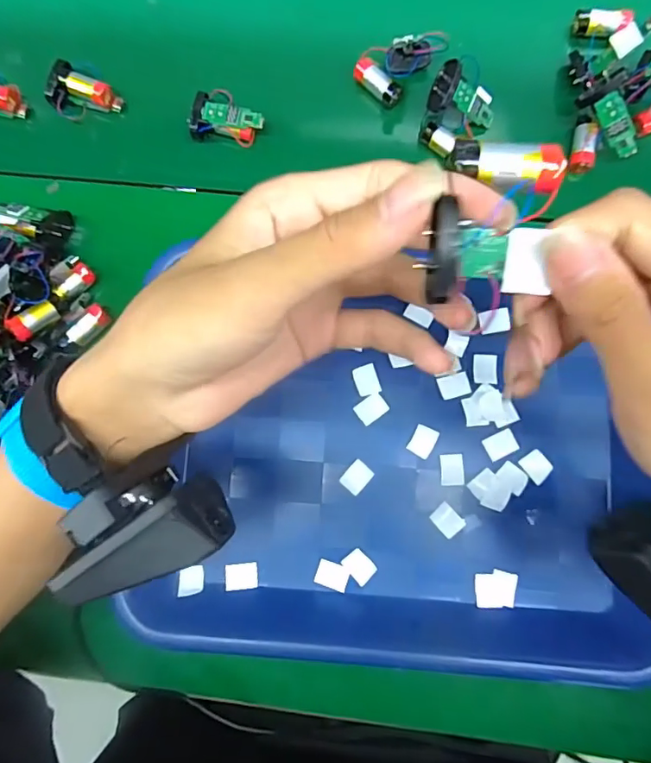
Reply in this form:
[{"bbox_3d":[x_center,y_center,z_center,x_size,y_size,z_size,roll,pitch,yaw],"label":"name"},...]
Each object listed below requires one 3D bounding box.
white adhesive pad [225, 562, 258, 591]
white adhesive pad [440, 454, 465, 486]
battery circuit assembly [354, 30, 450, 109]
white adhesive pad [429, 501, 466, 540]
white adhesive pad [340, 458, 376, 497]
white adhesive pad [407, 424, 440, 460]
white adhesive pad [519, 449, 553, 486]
[{"bbox_3d":[-0.054,0.127,0.324,0.020,0.004,0.016,-4,76,-9],"label":"white adhesive pad"},{"bbox_3d":[0.083,0.058,0.326,0.015,0.004,0.020,-3,83,3],"label":"white adhesive pad"},{"bbox_3d":[0.052,-0.232,0.356,0.039,0.020,0.058,43,87,7],"label":"battery circuit assembly"},{"bbox_3d":[0.079,0.090,0.322,0.016,0.004,0.020,-43,83,-2],"label":"white adhesive pad"},{"bbox_3d":[0.021,0.063,0.329,0.016,0.004,0.020,40,87,7],"label":"white adhesive pad"},{"bbox_3d":[0.065,0.039,0.328,0.015,0.004,0.020,29,86,6],"label":"white adhesive pad"},{"bbox_3d":[0.138,0.056,0.325,0.016,0.004,0.018,-42,83,-2],"label":"white adhesive pad"}]

